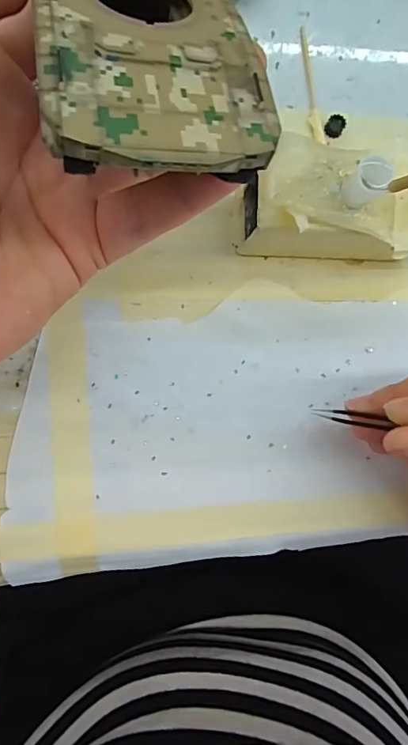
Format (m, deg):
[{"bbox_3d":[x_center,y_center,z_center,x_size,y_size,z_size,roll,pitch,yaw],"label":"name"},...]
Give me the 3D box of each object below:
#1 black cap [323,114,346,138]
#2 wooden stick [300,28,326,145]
[{"bbox_3d":[0.061,-0.114,0.214,0.009,0.006,0.010,43,81,-2],"label":"black cap"},{"bbox_3d":[0.050,-0.132,0.214,0.006,0.004,0.051,-9,86,-9],"label":"wooden stick"}]

